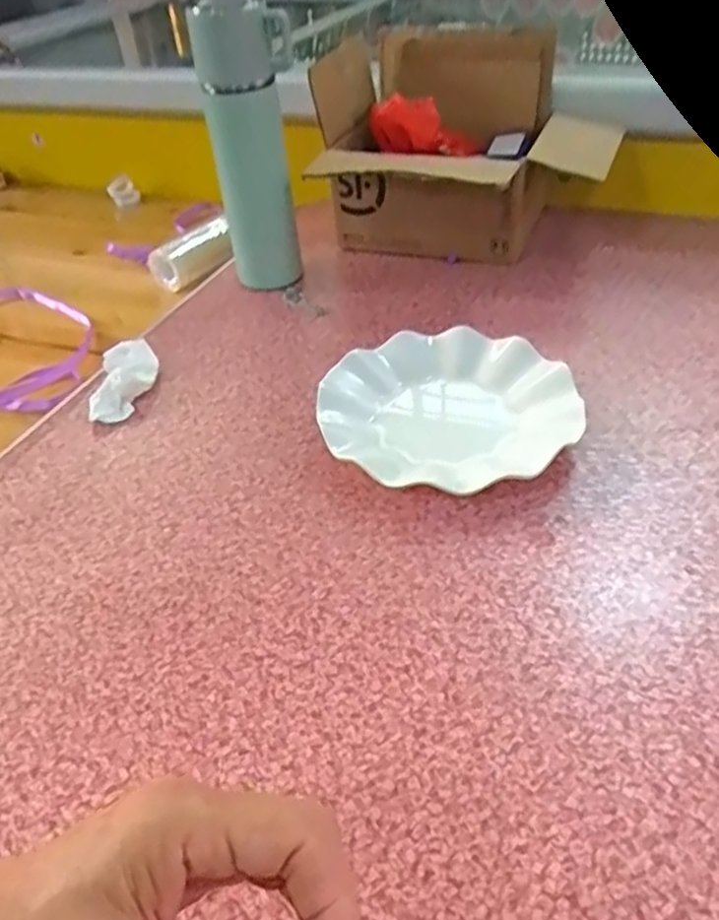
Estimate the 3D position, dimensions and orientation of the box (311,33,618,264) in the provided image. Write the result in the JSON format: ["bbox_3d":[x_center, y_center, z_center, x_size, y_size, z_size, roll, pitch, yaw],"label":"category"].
[{"bbox_3d":[0.101,-0.299,0.692,0.267,0.174,0.219,8,44,15],"label":"box"}]

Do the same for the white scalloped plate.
[{"bbox_3d":[0.065,-0.038,0.516,0.178,0.024,0.178,-2,42,4],"label":"white scalloped plate"}]

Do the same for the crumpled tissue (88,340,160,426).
[{"bbox_3d":[-0.196,-0.065,0.582,0.043,0.027,0.084,-4,42,2],"label":"crumpled tissue"}]

